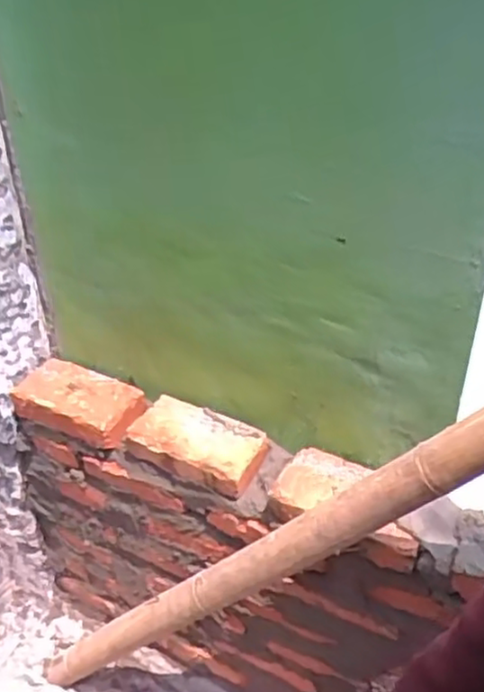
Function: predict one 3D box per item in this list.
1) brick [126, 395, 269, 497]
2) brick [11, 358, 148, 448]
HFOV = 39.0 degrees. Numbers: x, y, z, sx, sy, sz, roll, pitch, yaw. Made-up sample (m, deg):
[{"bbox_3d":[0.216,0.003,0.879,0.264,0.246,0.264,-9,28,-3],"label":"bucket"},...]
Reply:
[{"bbox_3d":[-0.064,0.140,0.986,0.192,0.047,0.099,16,39,24],"label":"brick"},{"bbox_3d":[-0.251,0.087,1.074,0.212,0.050,0.104,14,38,21],"label":"brick"}]

